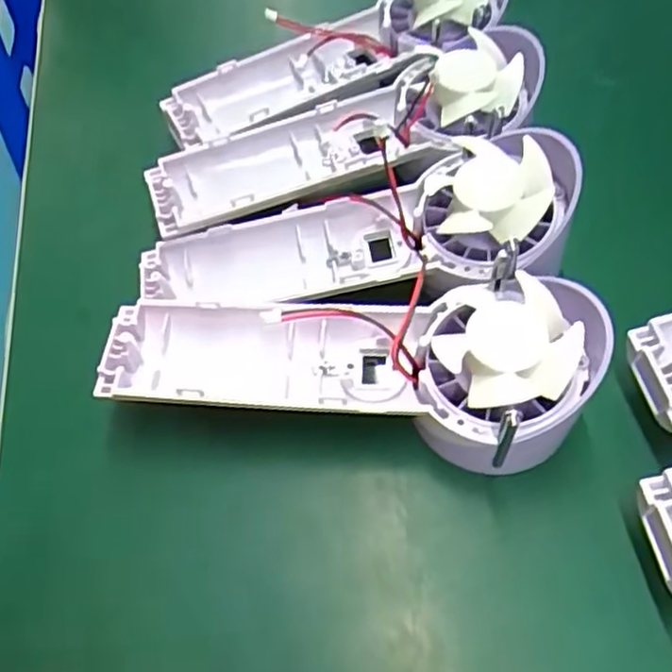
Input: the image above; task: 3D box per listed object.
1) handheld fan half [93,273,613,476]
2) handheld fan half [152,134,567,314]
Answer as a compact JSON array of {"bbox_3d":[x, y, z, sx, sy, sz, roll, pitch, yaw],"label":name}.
[{"bbox_3d":[0.004,0.006,0.265,0.175,0.048,0.065,8,59,9],"label":"handheld fan half"},{"bbox_3d":[0.007,-0.041,0.292,0.170,0.036,0.061,-10,57,15],"label":"handheld fan half"}]

